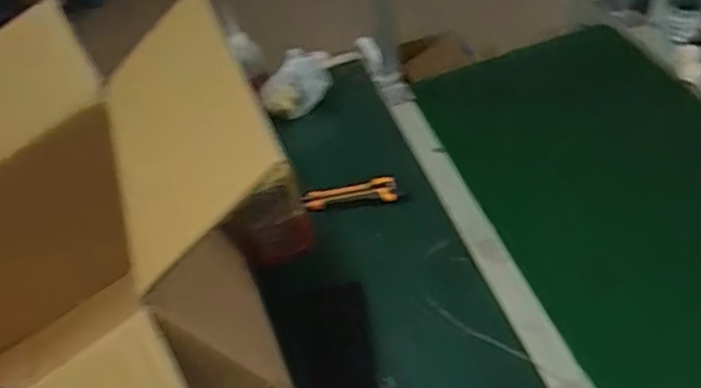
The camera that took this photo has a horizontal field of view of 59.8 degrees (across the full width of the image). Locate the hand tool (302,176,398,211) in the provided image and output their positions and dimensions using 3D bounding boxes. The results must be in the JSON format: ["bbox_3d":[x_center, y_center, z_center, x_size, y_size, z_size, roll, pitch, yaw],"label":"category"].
[{"bbox_3d":[0.000,0.002,0.883,0.132,0.021,0.034,-7,45,-2],"label":"hand tool"}]

